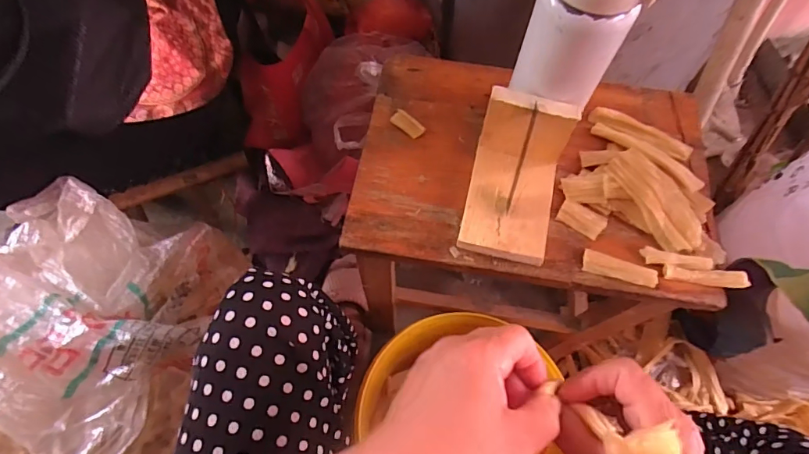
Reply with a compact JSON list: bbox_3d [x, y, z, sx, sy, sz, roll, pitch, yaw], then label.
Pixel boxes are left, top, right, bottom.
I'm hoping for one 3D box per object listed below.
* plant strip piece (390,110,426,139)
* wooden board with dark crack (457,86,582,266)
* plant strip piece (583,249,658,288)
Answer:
[{"bbox_3d":[0.003,-0.106,0.466,0.036,0.005,0.020,36,69,16],"label":"plant strip piece"},{"bbox_3d":[0.098,-0.043,0.394,0.076,0.077,0.119,13,64,6],"label":"wooden board with dark crack"},{"bbox_3d":[0.190,0.036,0.400,0.062,0.006,0.021,16,65,7],"label":"plant strip piece"}]

